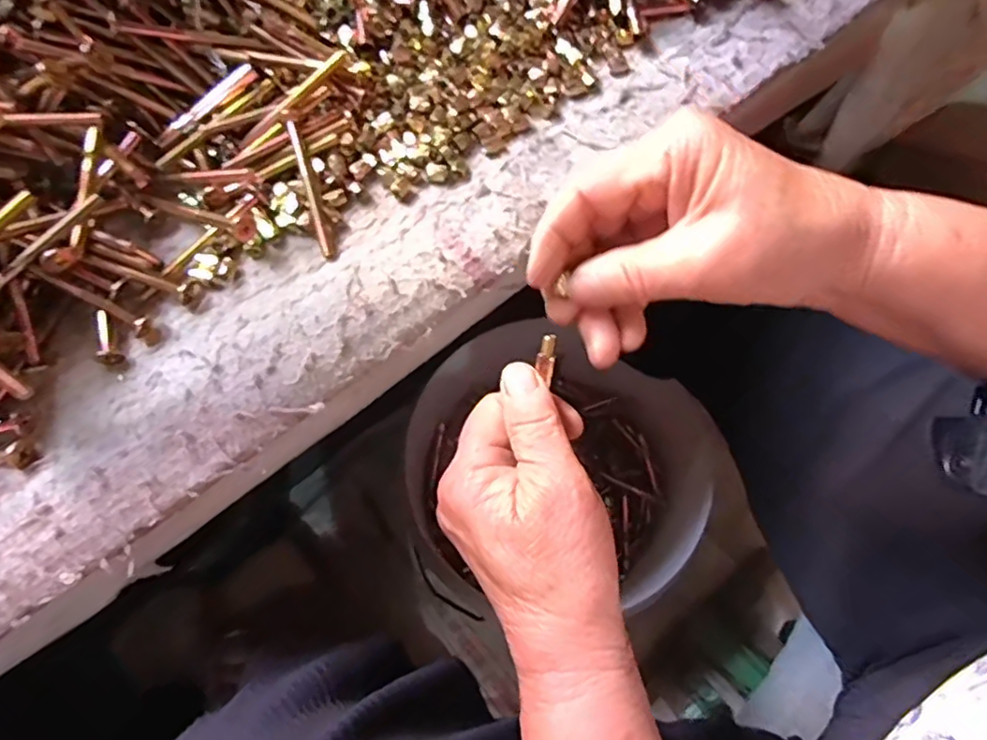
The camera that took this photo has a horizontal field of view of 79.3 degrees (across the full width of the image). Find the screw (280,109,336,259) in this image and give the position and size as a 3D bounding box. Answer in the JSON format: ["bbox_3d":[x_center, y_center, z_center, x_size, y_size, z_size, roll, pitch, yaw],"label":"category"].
[{"bbox_3d":[-0.086,-0.087,0.279,0.006,0.004,0.072,-17,87,-8],"label":"screw"}]

